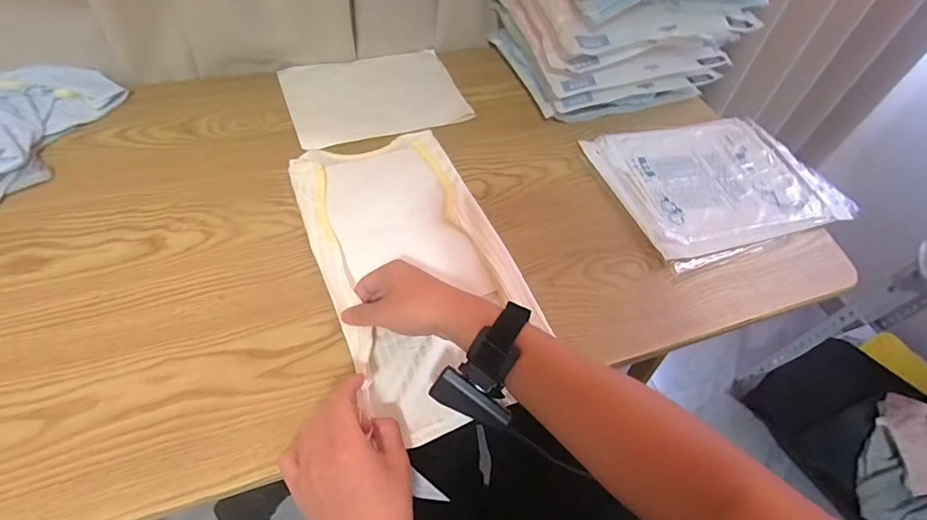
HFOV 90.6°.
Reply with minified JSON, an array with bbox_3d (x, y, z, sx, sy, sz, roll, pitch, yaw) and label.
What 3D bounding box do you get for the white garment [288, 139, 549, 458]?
[{"bbox_3d":[-0.055,-0.010,0.515,0.203,0.028,0.381,-17,57,-17],"label":"white garment"}]

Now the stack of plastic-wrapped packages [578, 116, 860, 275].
[{"bbox_3d":[0.345,-0.109,0.630,0.296,0.020,0.226,-14,56,-15],"label":"stack of plastic-wrapped packages"}]

